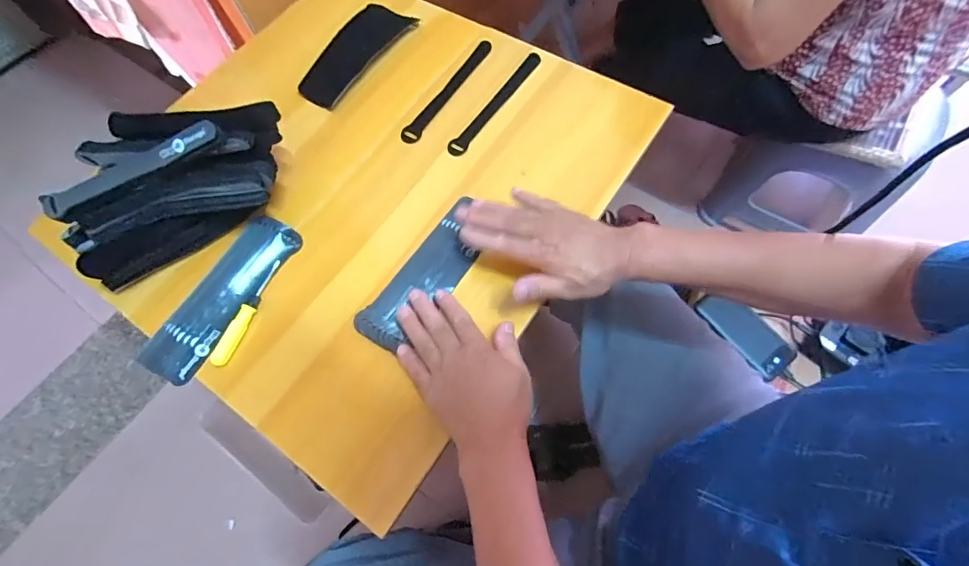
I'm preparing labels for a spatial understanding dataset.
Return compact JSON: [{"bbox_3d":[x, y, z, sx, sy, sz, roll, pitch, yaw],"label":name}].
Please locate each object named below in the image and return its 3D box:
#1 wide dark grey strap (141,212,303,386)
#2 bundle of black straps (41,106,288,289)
[{"bbox_3d":[-0.290,0.013,0.495,0.064,0.015,0.200,27,71,13],"label":"wide dark grey strap"},{"bbox_3d":[-0.338,-0.113,0.488,0.252,0.105,0.130,-25,69,-8],"label":"bundle of black straps"}]

